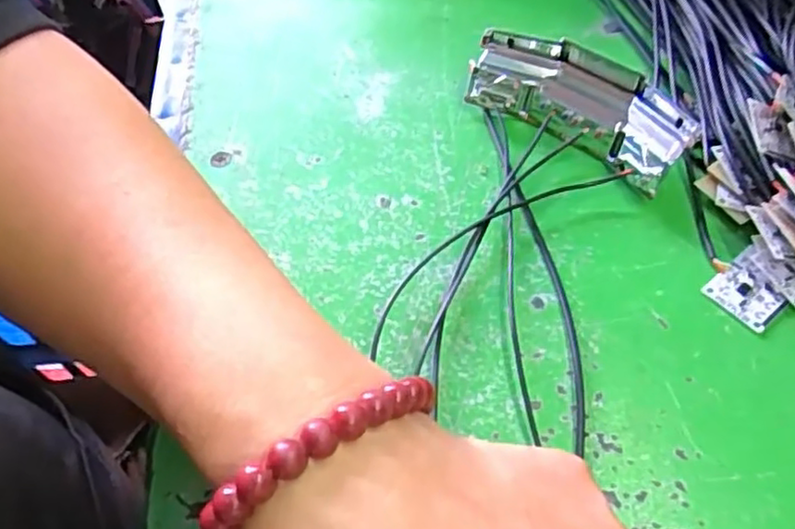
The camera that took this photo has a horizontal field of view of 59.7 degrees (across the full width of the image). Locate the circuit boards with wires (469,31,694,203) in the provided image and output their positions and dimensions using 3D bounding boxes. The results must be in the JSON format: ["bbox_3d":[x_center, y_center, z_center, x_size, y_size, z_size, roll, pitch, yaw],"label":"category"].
[{"bbox_3d":[0.078,-0.070,0.299,0.096,0.028,0.039,35,64,25],"label":"circuit boards with wires"}]

